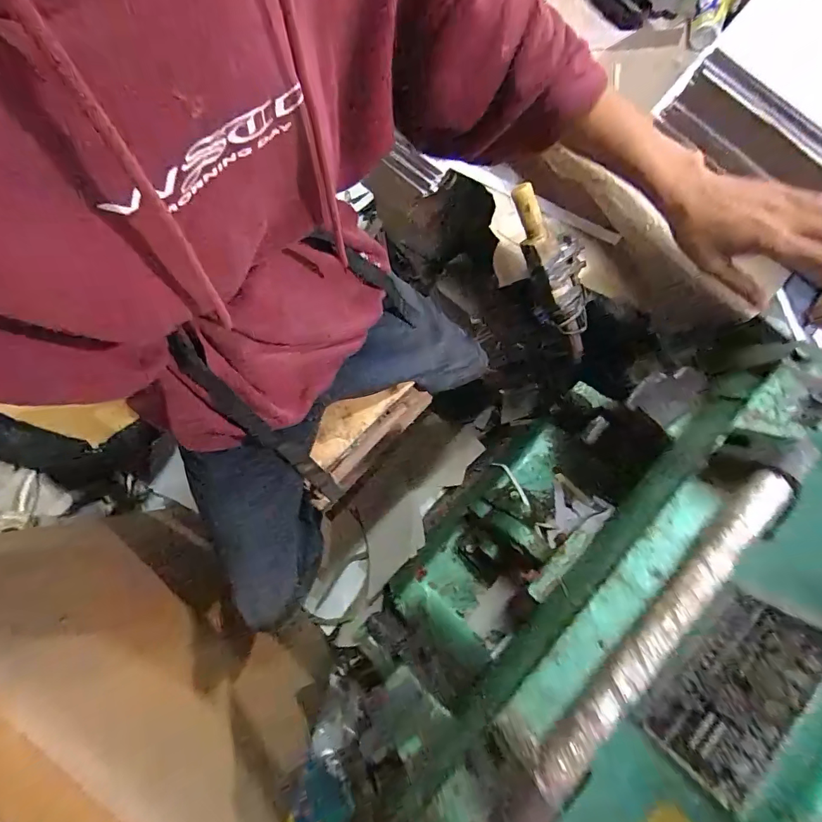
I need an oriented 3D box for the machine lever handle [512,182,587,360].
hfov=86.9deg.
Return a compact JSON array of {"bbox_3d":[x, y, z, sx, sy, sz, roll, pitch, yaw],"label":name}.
[{"bbox_3d":[0.247,-0.225,0.731,0.094,0.040,0.322,-38,119,-8],"label":"machine lever handle"}]

